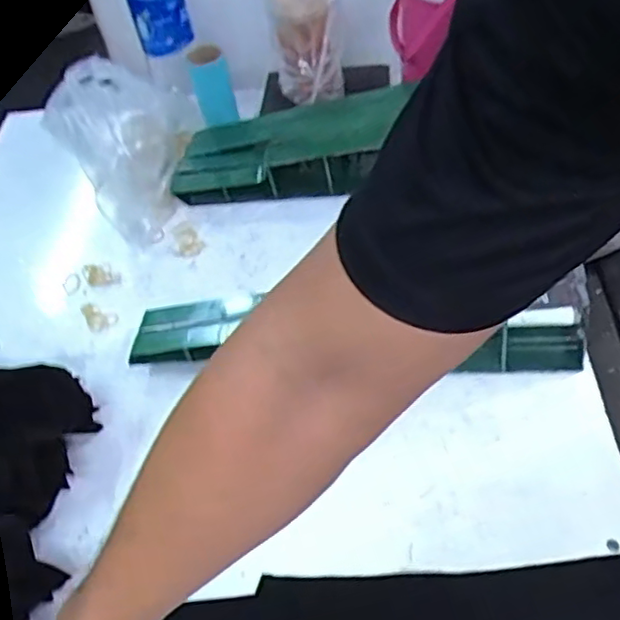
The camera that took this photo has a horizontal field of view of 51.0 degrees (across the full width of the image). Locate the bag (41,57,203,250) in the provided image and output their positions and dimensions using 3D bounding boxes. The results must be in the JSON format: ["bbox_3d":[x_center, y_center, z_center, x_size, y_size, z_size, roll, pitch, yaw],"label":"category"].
[{"bbox_3d":[-0.233,-0.228,0.882,0.187,0.193,0.134,-40,58,-23],"label":"bag"}]

